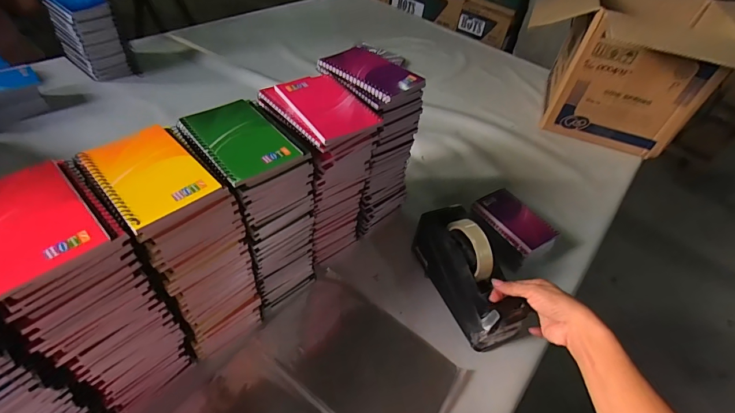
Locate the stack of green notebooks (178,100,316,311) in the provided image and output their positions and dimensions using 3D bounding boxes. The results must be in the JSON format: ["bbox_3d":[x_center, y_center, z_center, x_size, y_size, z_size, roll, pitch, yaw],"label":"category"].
[{"bbox_3d":[-0.145,0.003,0.498,0.100,0.245,0.129,-31,59,-32],"label":"stack of green notebooks"}]

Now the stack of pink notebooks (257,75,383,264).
[{"bbox_3d":[-0.068,-0.045,0.552,0.104,0.249,0.131,-26,56,-29],"label":"stack of pink notebooks"}]

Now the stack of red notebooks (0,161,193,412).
[{"bbox_3d":[-0.284,0.093,0.389,0.128,0.245,0.095,38,53,24],"label":"stack of red notebooks"}]

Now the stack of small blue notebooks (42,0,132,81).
[{"bbox_3d":[-0.628,-0.391,0.841,0.091,0.174,0.101,32,50,20],"label":"stack of small blue notebooks"}]

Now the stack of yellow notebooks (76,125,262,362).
[{"bbox_3d":[-0.211,0.047,0.442,0.094,0.236,0.139,-31,59,-32],"label":"stack of yellow notebooks"}]

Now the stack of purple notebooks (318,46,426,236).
[{"bbox_3d":[-0.001,-0.098,0.603,0.103,0.259,0.136,-26,56,-29],"label":"stack of purple notebooks"}]

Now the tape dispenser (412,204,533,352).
[{"bbox_3d":[0.150,0.091,0.551,0.075,0.116,0.197,-12,50,-17],"label":"tape dispenser"}]

